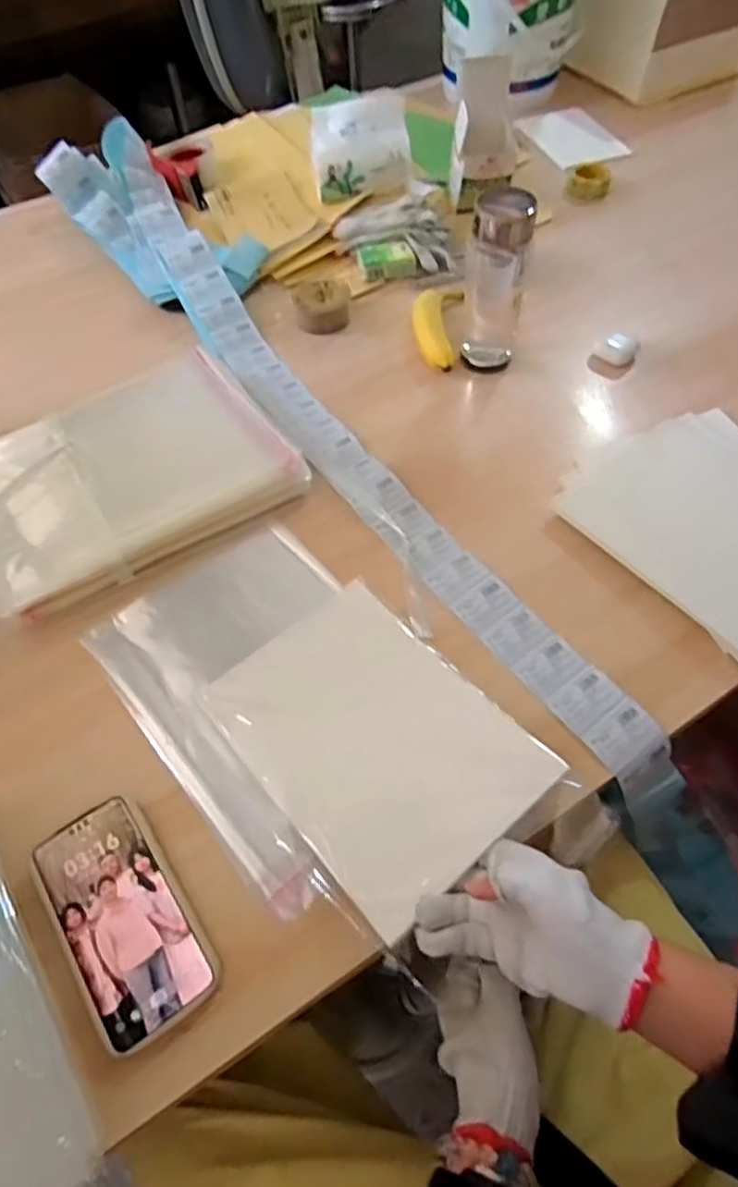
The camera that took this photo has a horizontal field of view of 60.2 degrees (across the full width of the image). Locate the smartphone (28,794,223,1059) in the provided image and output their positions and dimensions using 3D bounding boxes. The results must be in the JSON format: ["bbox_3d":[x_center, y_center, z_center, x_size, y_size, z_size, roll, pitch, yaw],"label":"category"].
[{"bbox_3d":[-0.179,0.234,0.465,0.085,0.015,0.163,-32,62,-16],"label":"smartphone"}]

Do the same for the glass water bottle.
[{"bbox_3d":[0.144,-0.349,0.722,0.063,0.168,0.073,7,59,6],"label":"glass water bottle"}]

